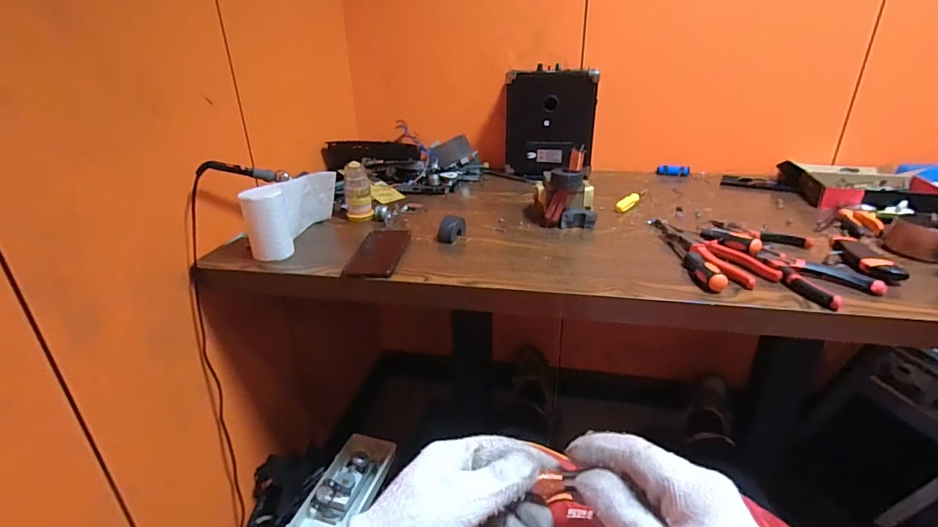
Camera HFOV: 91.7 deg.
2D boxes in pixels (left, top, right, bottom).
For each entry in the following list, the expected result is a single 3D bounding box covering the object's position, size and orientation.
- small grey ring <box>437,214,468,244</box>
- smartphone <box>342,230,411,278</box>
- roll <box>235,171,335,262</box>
[{"bbox_3d":[-0.029,-0.061,0.774,0.025,0.039,0.057,15,29,30],"label":"small grey ring"},{"bbox_3d":[-0.143,-0.019,0.731,0.074,0.014,0.157,8,29,2],"label":"smartphone"},{"bbox_3d":[-0.287,-0.087,0.750,0.056,0.098,0.196,5,25,11],"label":"roll"}]

